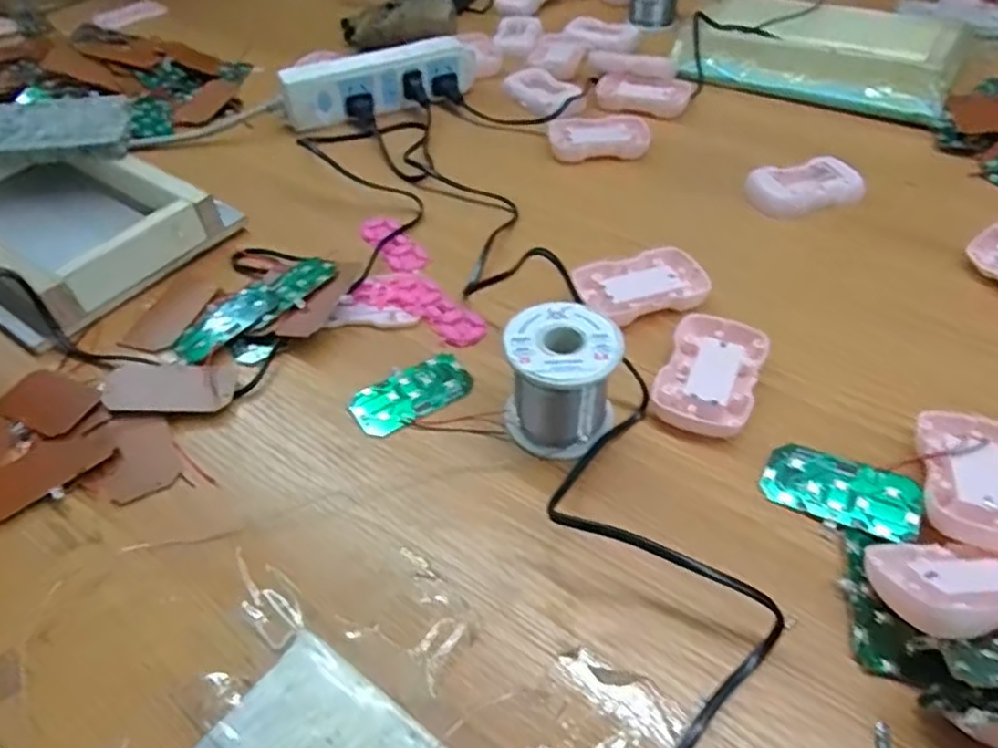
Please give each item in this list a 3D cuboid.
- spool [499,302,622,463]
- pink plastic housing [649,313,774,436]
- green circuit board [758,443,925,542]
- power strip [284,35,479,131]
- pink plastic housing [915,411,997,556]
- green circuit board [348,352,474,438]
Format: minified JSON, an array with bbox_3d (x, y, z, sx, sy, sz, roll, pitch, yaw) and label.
[{"bbox_3d":[0.035,0.002,0.381,0.060,0.062,0.058,9,47,12],"label":"spool"},{"bbox_3d":[0.128,-0.002,0.414,0.055,0.012,0.089,18,50,20],"label":"pink plastic housing"},{"bbox_3d":[0.177,0.059,0.354,0.073,0.009,0.036,22,51,23],"label":"green circuit board"},{"bbox_3d":[-0.113,-0.290,0.674,0.197,0.050,0.035,-21,48,-16],"label":"power strip"},{"bbox_3d":[0.243,0.052,0.344,0.053,0.018,0.088,13,48,16],"label":"pink plastic housing"},{"bbox_3d":[-0.053,0.012,0.418,0.074,0.007,0.038,-30,51,-23],"label":"green circuit board"}]

